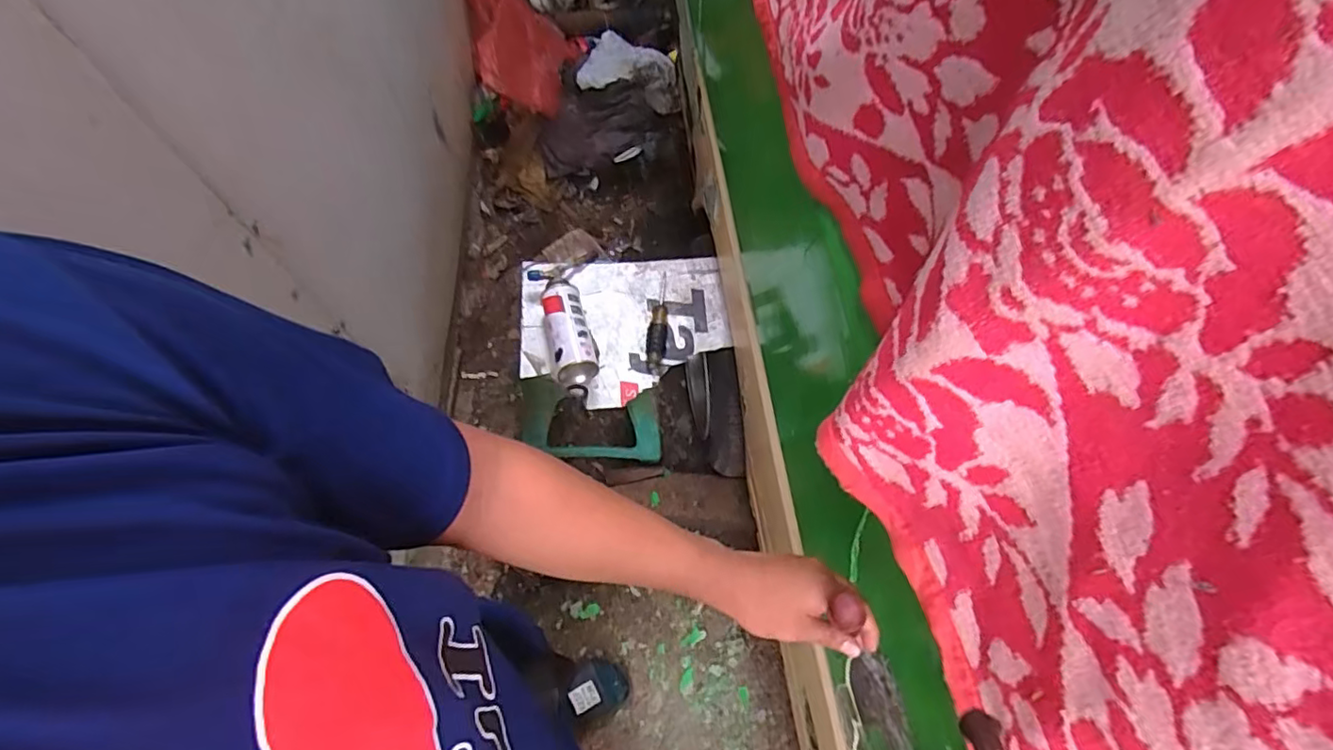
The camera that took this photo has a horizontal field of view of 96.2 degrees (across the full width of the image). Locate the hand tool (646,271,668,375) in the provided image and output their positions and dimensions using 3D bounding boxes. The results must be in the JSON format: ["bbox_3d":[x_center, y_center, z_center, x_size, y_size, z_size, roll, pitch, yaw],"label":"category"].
[{"bbox_3d":[-0.012,-0.096,1.056,0.032,0.042,0.189,6,64,1],"label":"hand tool"}]

